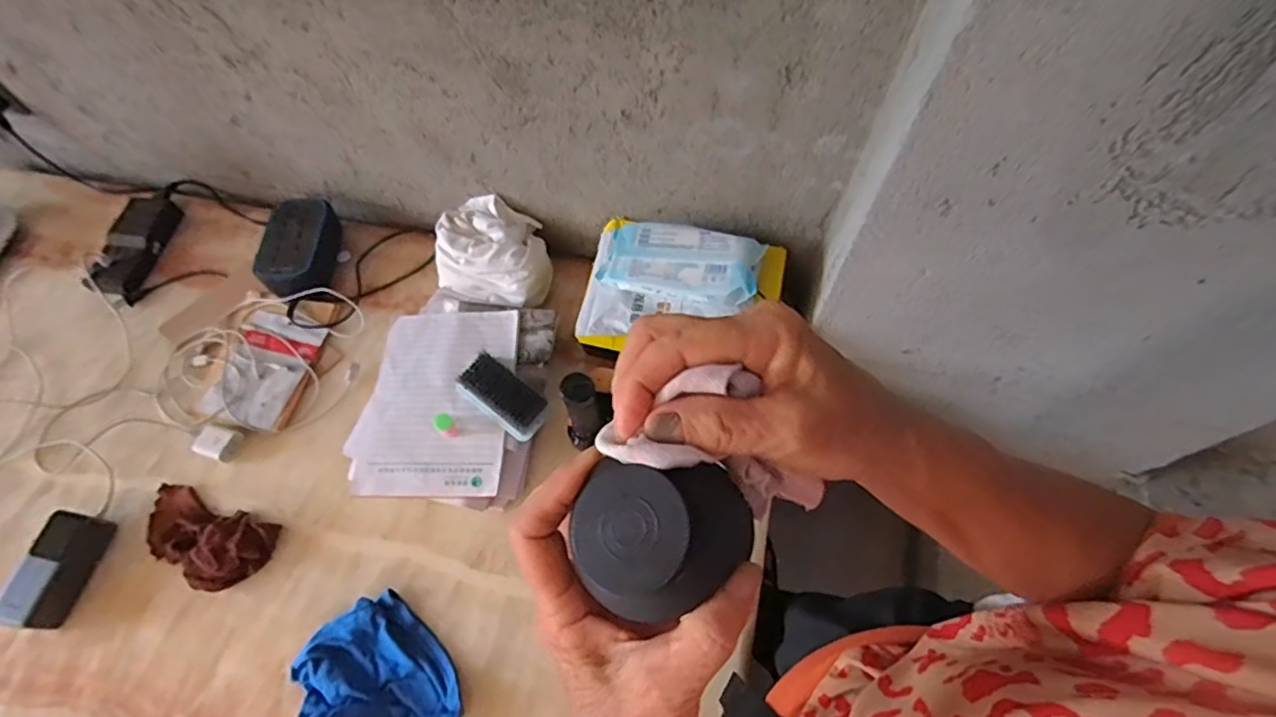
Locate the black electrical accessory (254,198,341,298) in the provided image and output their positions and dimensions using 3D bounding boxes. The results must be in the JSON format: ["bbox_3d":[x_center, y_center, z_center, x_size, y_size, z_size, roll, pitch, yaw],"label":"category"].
[{"bbox_3d":[-0.508,-0.162,0.904,0.085,0.063,0.137,-1,64,1],"label":"black electrical accessory"}]

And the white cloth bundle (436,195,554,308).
[{"bbox_3d":[-0.211,-0.151,0.893,0.167,0.088,0.134,19,66,10],"label":"white cloth bundle"}]

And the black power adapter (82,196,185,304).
[{"bbox_3d":[-0.789,-0.181,0.952,0.073,0.041,0.196,7,64,4],"label":"black power adapter"}]

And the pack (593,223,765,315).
[{"bbox_3d":[0.056,-0.126,0.766,0.198,0.042,0.107,11,65,6],"label":"pack"}]

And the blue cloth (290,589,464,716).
[{"bbox_3d":[-0.293,0.361,0.669,0.151,0.035,0.168,-29,67,-13],"label":"blue cloth"}]

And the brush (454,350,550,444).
[{"bbox_3d":[-0.174,0.041,0.769,0.130,0.042,0.064,35,70,17],"label":"brush"}]

